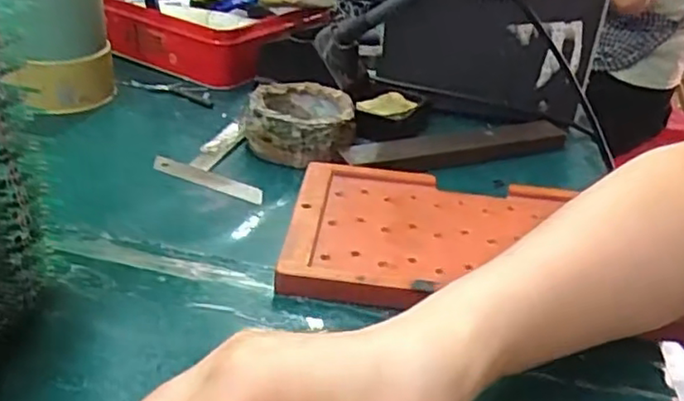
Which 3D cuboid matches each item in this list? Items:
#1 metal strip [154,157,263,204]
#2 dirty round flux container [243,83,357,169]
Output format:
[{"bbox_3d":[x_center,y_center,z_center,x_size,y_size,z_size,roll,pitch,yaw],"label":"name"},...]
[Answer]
[{"bbox_3d":[-0.099,-0.017,0.485,0.097,0.004,0.016,17,45,20],"label":"metal strip"},{"bbox_3d":[-0.033,-0.067,0.537,0.090,0.037,0.082,4,30,-1],"label":"dirty round flux container"}]

